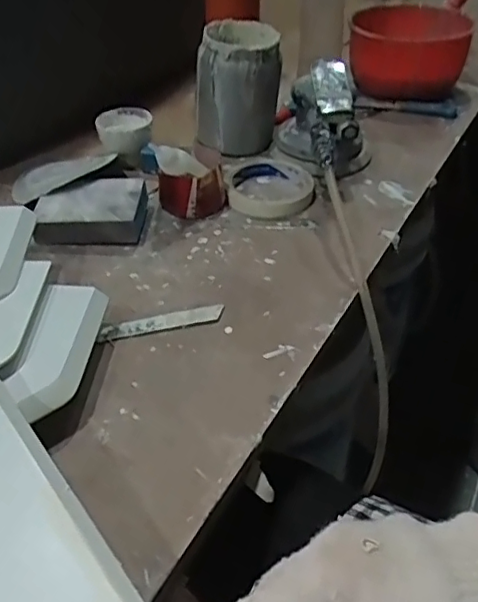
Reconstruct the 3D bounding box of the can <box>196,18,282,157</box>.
[{"bbox_3d":[-0.002,-0.237,0.659,0.092,0.132,0.085,0,41,0],"label":"can"}]

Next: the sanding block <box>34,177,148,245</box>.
[{"bbox_3d":[-0.141,-0.086,0.556,0.098,0.035,0.067,1,41,1],"label":"sanding block"}]

